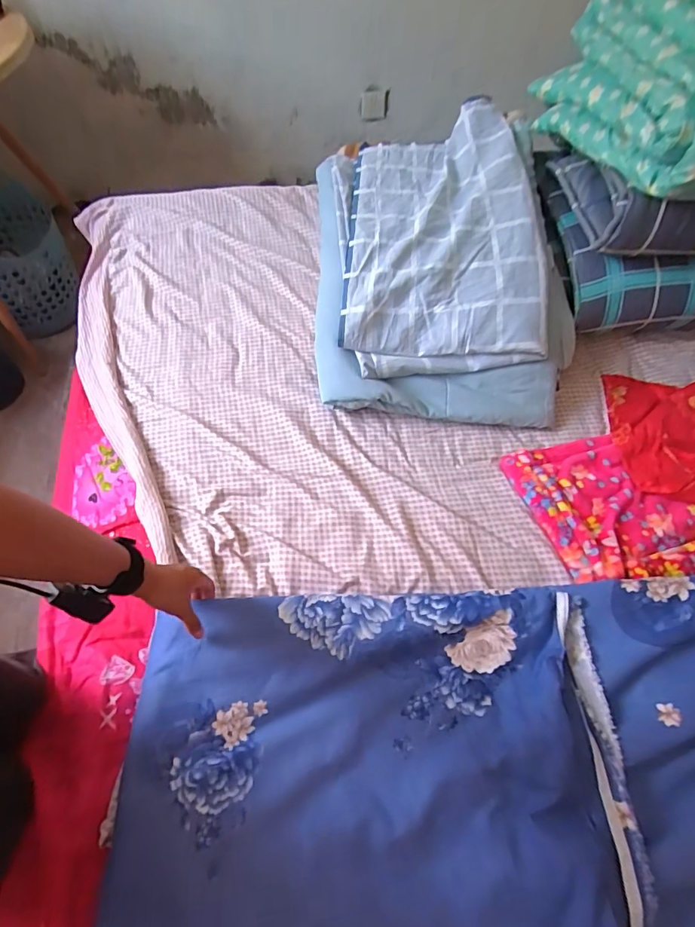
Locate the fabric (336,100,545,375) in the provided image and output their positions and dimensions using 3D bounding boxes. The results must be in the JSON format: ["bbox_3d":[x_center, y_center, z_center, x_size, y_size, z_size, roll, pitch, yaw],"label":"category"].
[{"bbox_3d":[0.163,-0.439,0.882,0.359,0.148,0.549,-2,63,0],"label":"fabric"}]

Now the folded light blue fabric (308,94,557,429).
[{"bbox_3d":[0.155,-0.393,0.905,0.440,0.222,0.616,2,63,1],"label":"folded light blue fabric"}]

